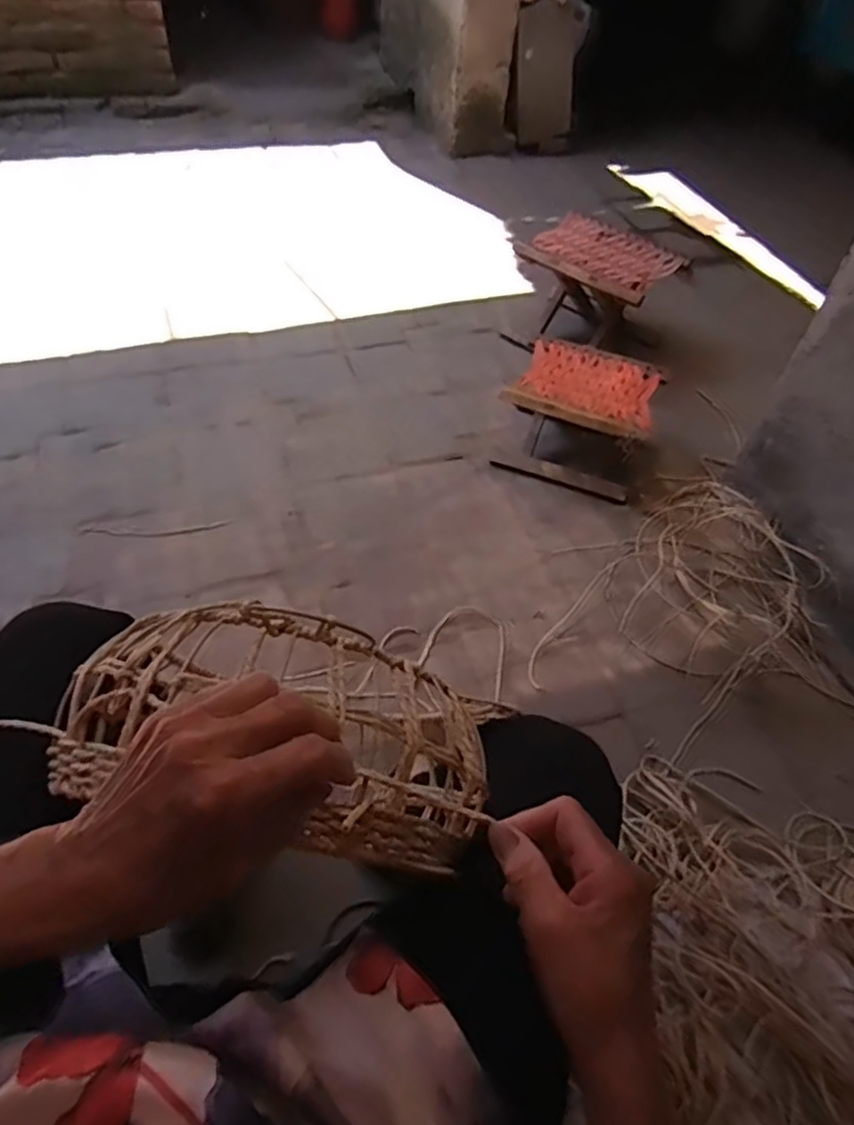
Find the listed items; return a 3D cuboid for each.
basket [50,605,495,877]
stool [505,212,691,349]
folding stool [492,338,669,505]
[{"bbox_3d":[-0.074,0.098,0.403,0.247,0.092,0.130,20,51,-5],"label":"basket"},{"bbox_3d":[0.397,-0.638,1.613,0.331,0.246,0.277,31,56,18],"label":"stool"},{"bbox_3d":[0.308,-0.295,1.359,0.273,0.182,0.233,19,52,12],"label":"folding stool"}]

